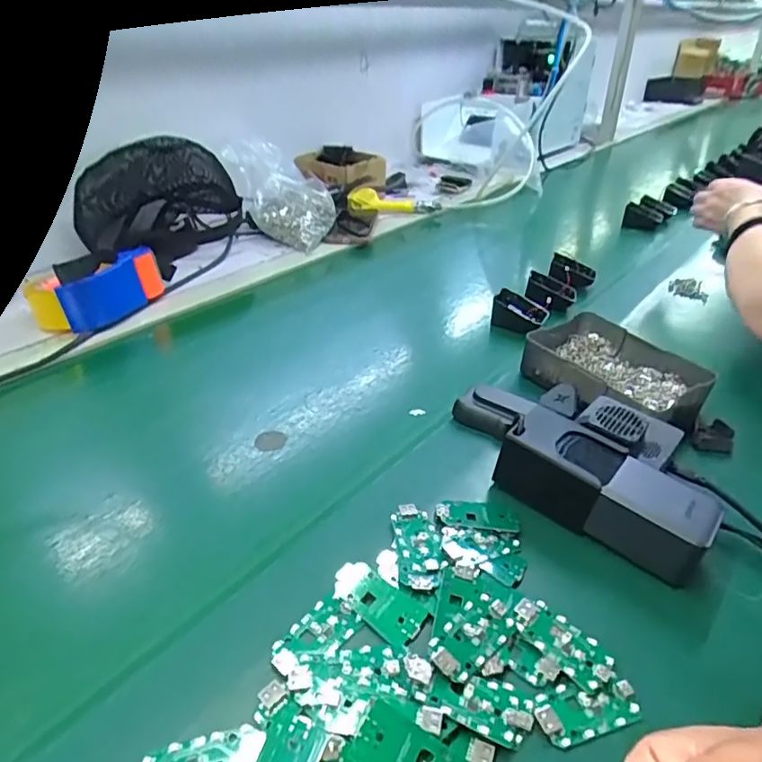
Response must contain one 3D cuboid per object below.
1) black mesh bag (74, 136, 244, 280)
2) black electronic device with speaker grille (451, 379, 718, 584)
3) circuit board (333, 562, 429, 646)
[{"bbox_3d":[-0.338,-0.278,0.882,0.182,0.155,0.166,8,34,10],"label":"black mesh bag"},{"bbox_3d":[0.171,0.053,0.484,0.232,0.059,0.151,27,41,34],"label":"black electronic device with speaker grille"},{"bbox_3d":[-0.002,0.146,0.375,0.064,0.011,0.031,25,40,32],"label":"circuit board"}]

